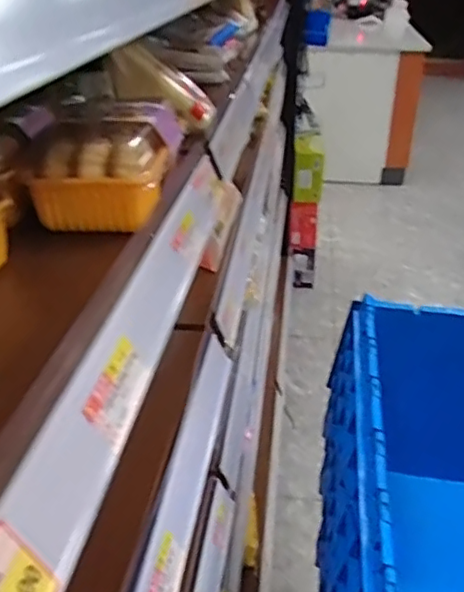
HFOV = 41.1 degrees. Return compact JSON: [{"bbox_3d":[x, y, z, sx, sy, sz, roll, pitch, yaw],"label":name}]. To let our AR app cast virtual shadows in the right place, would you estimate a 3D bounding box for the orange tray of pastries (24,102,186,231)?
[{"bbox_3d":[-0.092,-0.097,0.445,0.091,0.058,0.105,3,30,6],"label":"orange tray of pastries"}]

